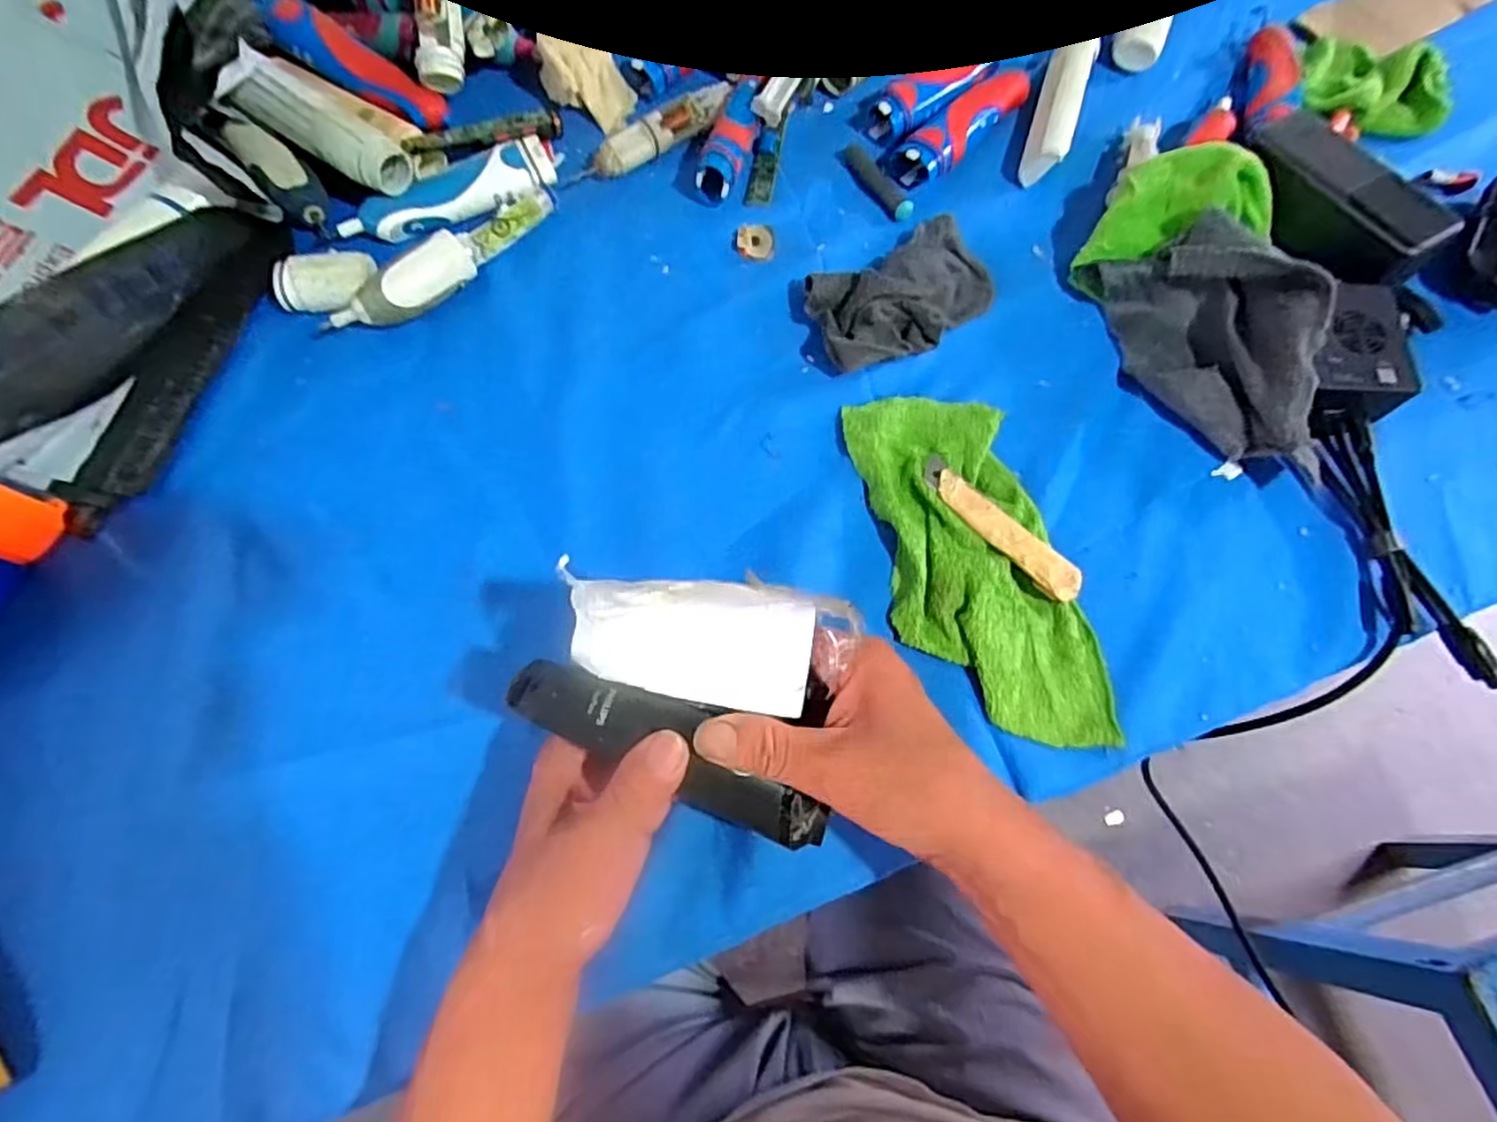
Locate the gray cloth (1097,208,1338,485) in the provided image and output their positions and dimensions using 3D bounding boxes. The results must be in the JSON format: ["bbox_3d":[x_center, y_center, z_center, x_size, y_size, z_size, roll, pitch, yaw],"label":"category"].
[{"bbox_3d":[0.284,-0.125,0.416,0.082,0.061,0.163,-14,73,-6],"label":"gray cloth"}]

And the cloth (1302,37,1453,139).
[{"bbox_3d":[0.454,-0.360,0.518,0.104,0.029,0.100,-5,72,-4],"label":"cloth"}]

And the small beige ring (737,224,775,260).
[{"bbox_3d":[0.005,-0.214,0.466,0.024,0.009,0.020,5,72,0],"label":"small beige ring"}]

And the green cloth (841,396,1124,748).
[{"bbox_3d":[0.128,-0.001,0.392,0.101,0.018,0.210,-10,73,-5],"label":"green cloth"}]

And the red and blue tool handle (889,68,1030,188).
[{"bbox_3d":[0.155,-0.311,0.491,0.128,0.022,0.037,-43,78,-14],"label":"red and blue tool handle"}]

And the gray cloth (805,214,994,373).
[{"bbox_3d":[0.097,-0.170,0.440,0.129,0.026,0.075,-31,76,-11],"label":"gray cloth"}]

